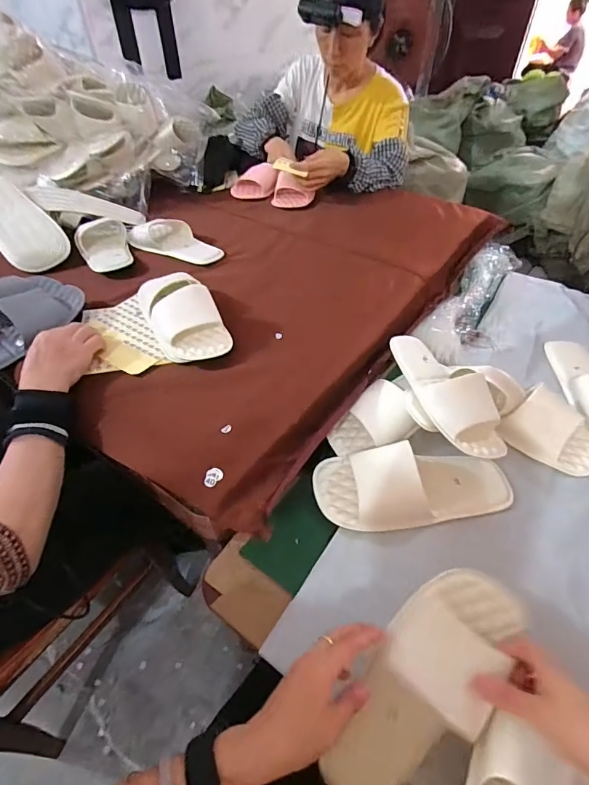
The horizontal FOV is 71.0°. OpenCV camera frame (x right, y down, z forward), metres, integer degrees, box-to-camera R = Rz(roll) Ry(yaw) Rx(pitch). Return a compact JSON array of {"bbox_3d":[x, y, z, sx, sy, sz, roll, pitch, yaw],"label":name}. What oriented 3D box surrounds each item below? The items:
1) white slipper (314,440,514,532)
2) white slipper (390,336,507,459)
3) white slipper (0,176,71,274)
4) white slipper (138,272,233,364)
[{"bbox_3d":[0.166,0.119,0.554,0.264,0.064,0.103,-1,47,-1],"label":"white slipper"},{"bbox_3d":[0.220,0.002,0.611,0.102,0.059,0.218,-15,48,-14],"label":"white slipper"},{"bbox_3d":[-0.531,-0.324,0.789,0.106,0.043,0.236,-37,80,-30],"label":"white slipper"},{"bbox_3d":[-0.179,-0.133,0.648,0.104,0.062,0.212,-20,50,-18],"label":"white slipper"}]

